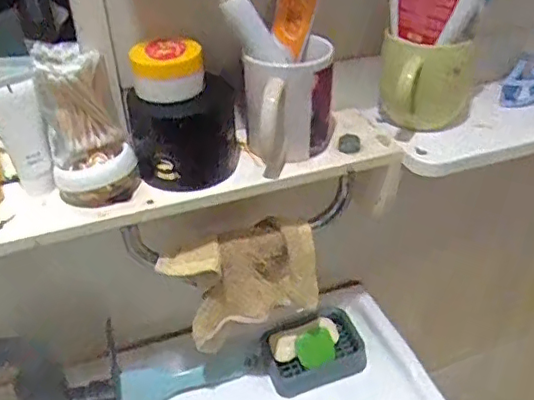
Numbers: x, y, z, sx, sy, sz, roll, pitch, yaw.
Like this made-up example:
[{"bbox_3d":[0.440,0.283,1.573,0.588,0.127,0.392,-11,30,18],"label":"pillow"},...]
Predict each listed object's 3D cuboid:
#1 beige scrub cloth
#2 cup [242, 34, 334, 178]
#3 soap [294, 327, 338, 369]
[{"bbox_3d":[-0.024,0.083,0.575,0.150,0.116,0.039,-15,39,-18],"label":"beige scrub cloth"},{"bbox_3d":[0.017,-0.080,0.501,0.075,0.093,0.099,1,37,2],"label":"cup"},{"bbox_3d":[0.058,0.177,0.681,0.044,0.042,0.012,-15,-7,3],"label":"soap"}]

